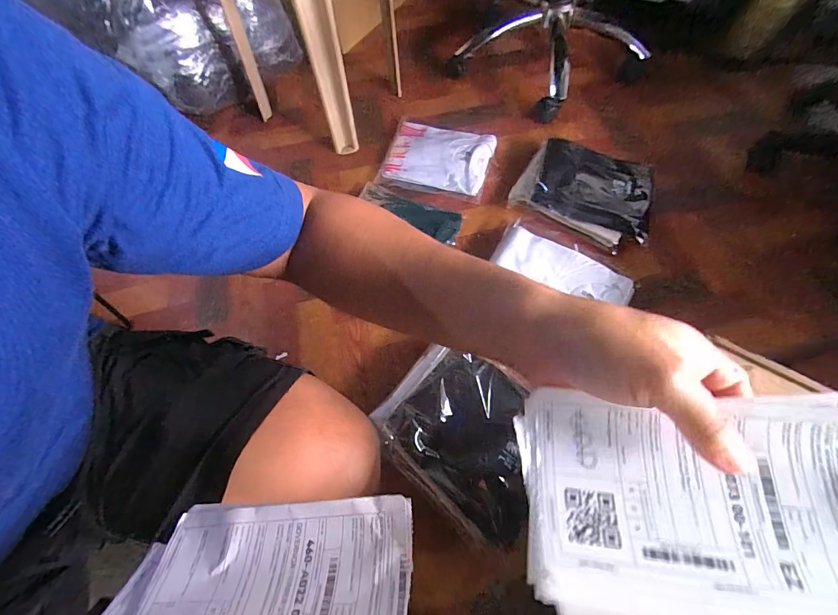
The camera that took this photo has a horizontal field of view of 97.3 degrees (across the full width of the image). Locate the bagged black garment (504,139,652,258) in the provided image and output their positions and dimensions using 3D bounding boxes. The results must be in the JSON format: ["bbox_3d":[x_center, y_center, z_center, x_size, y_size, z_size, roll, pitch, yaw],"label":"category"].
[{"bbox_3d":[0.384,-0.267,0.847,0.297,0.063,0.246,26,67,13],"label":"bagged black garment"}]

